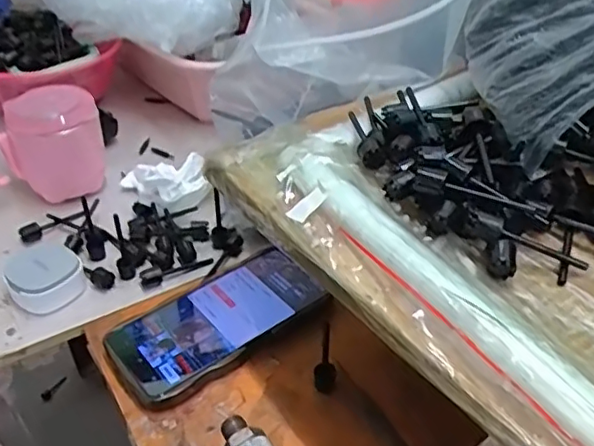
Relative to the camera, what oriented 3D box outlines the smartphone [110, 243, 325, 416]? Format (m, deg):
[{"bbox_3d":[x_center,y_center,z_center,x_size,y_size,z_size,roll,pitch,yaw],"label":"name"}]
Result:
[{"bbox_3d":[-0.059,0.073,0.456,0.159,0.018,0.080,-25,46,-29],"label":"smartphone"}]

